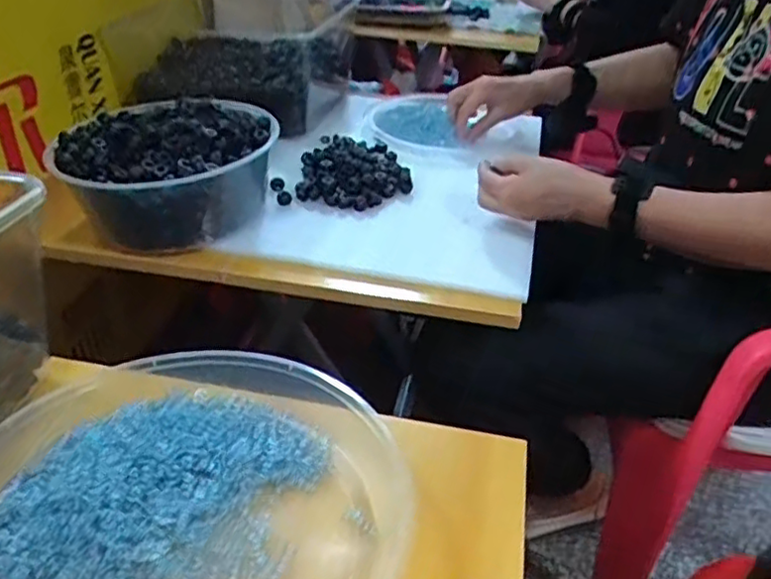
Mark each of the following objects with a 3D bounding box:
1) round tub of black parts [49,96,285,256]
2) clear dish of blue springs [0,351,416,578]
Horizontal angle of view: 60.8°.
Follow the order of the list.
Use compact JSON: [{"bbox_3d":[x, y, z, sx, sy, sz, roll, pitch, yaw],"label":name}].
[{"bbox_3d":[-0.240,-0.133,0.729,0.199,0.097,0.225,27,41,31],"label":"round tub of black parts"},{"bbox_3d":[-0.110,0.115,0.352,0.235,0.032,0.216,2,34,-1],"label":"clear dish of blue springs"}]

